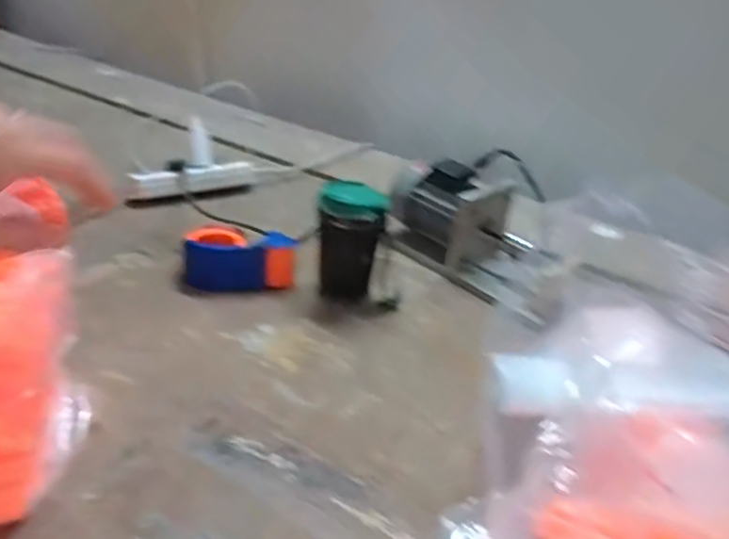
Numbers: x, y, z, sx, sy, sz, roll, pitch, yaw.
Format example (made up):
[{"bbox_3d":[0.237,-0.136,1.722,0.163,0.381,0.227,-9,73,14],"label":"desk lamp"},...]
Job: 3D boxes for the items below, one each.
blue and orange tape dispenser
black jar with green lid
[{"bbox_3d":[-0.161,-0.021,0.814,0.142,0.056,0.080,0,31,-13],"label":"blue and orange tape dispenser"},{"bbox_3d":[-0.019,-0.027,0.782,0.076,0.139,0.070,6,30,-3],"label":"black jar with green lid"}]

